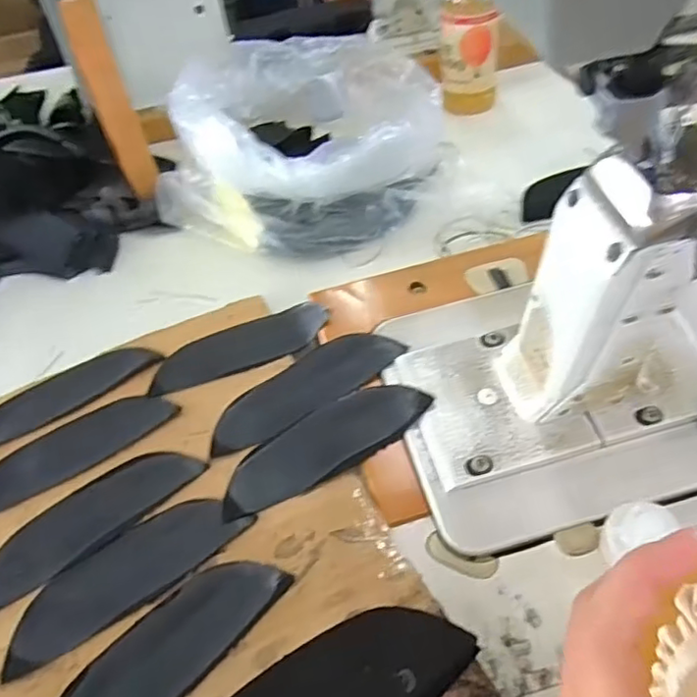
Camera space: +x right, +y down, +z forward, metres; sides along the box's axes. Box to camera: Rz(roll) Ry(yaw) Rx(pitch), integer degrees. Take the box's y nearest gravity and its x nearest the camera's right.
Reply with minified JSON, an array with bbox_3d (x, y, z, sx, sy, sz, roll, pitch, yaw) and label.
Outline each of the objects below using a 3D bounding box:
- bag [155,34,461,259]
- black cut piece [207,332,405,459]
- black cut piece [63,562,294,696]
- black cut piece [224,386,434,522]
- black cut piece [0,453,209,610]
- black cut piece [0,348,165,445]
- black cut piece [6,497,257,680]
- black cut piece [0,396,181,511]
[{"bbox_3d":[-0.034,-0.200,0.584,0.246,0.115,0.218,17,51,23],"label":"bag"},{"bbox_3d":[-0.033,0.026,0.428,0.141,0.006,0.050,-30,48,-8],"label":"black cut piece"},{"bbox_3d":[-0.100,0.163,0.320,0.142,0.006,0.049,-39,55,-24],"label":"black cut piece"},{"bbox_3d":[-0.018,0.061,0.396,0.140,0.009,0.048,-30,53,-10],"label":"black cut piece"},{"bbox_3d":[-0.164,0.104,0.380,0.141,0.004,0.052,-34,51,-22],"label":"black cut piece"},{"bbox_3d":[-0.213,0.032,0.459,0.139,0.005,0.055,-25,43,-13],"label":"black cut piece"},{"bbox_3d":[-0.130,0.130,0.354,0.138,0.004,0.048,-29,49,-18],"label":"black cut piece"},{"bbox_3d":[-0.192,0.066,0.419,0.141,0.007,0.049,-26,48,-16],"label":"black cut piece"}]

